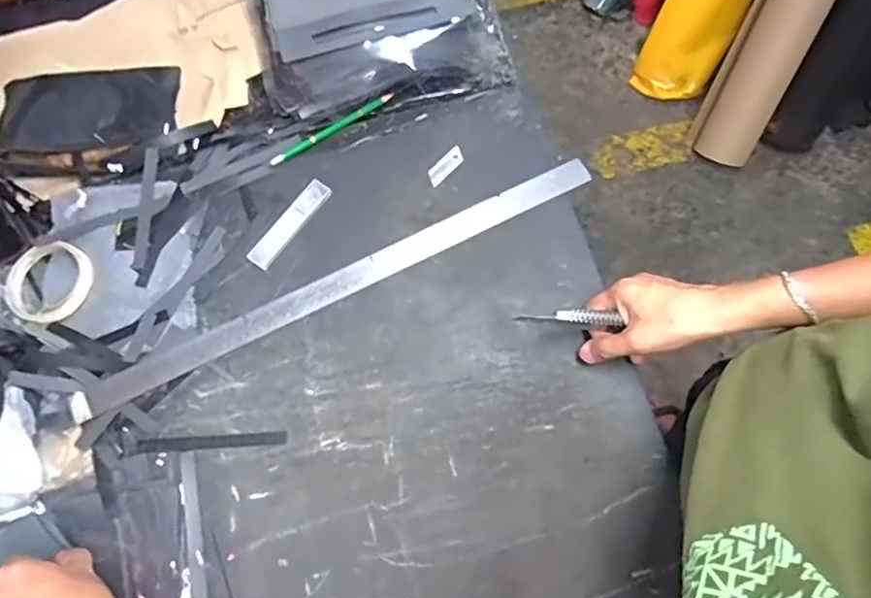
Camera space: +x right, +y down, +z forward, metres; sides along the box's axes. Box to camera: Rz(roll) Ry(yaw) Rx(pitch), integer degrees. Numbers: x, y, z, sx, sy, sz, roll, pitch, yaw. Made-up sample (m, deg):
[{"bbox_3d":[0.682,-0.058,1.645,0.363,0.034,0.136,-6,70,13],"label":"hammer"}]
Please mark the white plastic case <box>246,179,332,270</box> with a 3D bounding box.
[{"bbox_3d":[-0.155,-0.082,0.621,0.028,0.006,0.112,33,74,11],"label":"white plastic case"}]

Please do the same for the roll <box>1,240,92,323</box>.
[{"bbox_3d":[-0.401,-0.017,0.605,0.092,0.011,0.086,0,71,1],"label":"roll"}]

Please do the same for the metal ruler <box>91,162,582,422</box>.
[{"bbox_3d":[-0.085,-0.022,0.606,0.562,0.011,0.033,-27,73,-8],"label":"metal ruler"}]

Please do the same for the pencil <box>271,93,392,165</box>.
[{"bbox_3d":[-0.117,-0.193,0.669,0.157,0.011,0.012,-34,74,-10],"label":"pencil"}]

